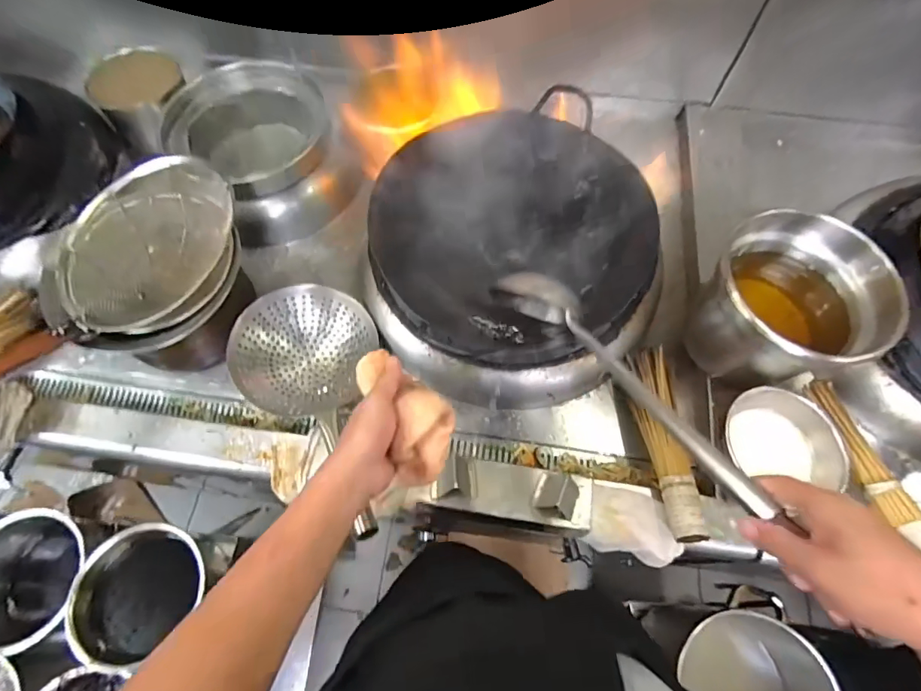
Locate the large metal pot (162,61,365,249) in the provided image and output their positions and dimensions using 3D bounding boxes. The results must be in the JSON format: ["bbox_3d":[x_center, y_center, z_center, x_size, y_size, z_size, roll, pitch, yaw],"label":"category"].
[{"bbox_3d":[-0.378,-0.379,0.958,0.312,0.204,0.269,-41,71,-18],"label":"large metal pot"}]

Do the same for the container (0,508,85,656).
[{"bbox_3d":[-0.553,0.317,0.645,0.157,0.143,0.153,0,64,-1],"label":"container"}]

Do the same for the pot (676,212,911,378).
[{"bbox_3d":[0.469,-0.051,0.698,0.223,0.206,0.191,1,64,0],"label":"pot"}]

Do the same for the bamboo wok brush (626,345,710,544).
[{"bbox_3d":[0.307,0.140,0.722,0.056,0.044,0.291,0,64,-1],"label":"bamboo wok brush"}]

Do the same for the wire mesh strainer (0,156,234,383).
[{"bbox_3d":[-0.588,-0.061,0.669,0.212,0.125,0.591,35,69,15],"label":"wire mesh strainer"}]

